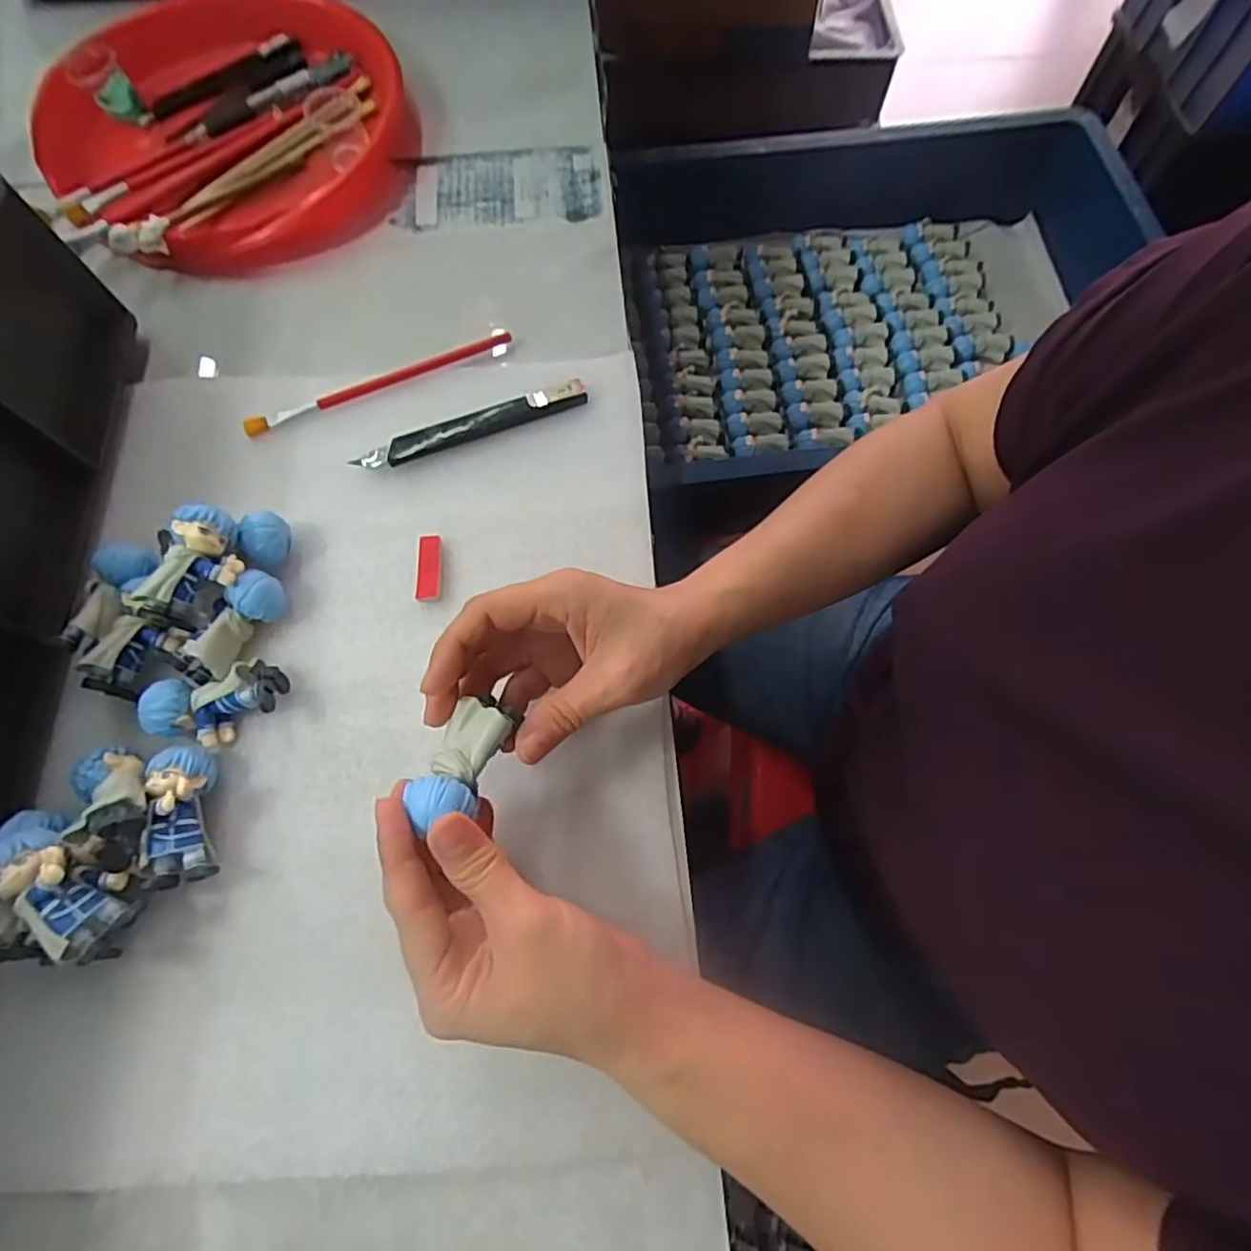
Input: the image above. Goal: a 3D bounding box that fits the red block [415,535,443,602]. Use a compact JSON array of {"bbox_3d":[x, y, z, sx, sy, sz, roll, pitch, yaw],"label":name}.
[{"bbox_3d":[-0.107,-0.032,0.354,0.013,0.006,0.038,-3,70,0],"label":"red block"}]

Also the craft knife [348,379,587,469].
[{"bbox_3d":[-0.089,-0.119,0.381,0.137,0.011,0.016,-21,71,-7],"label":"craft knife"}]

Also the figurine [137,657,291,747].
[{"bbox_3d":[-0.200,0.039,0.319,0.058,0.027,0.032,-19,71,-6],"label":"figurine"}]

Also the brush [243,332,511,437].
[{"bbox_3d":[-0.148,-0.149,0.396,0.164,0.010,0.011,-24,72,-8],"label":"brush"}]

